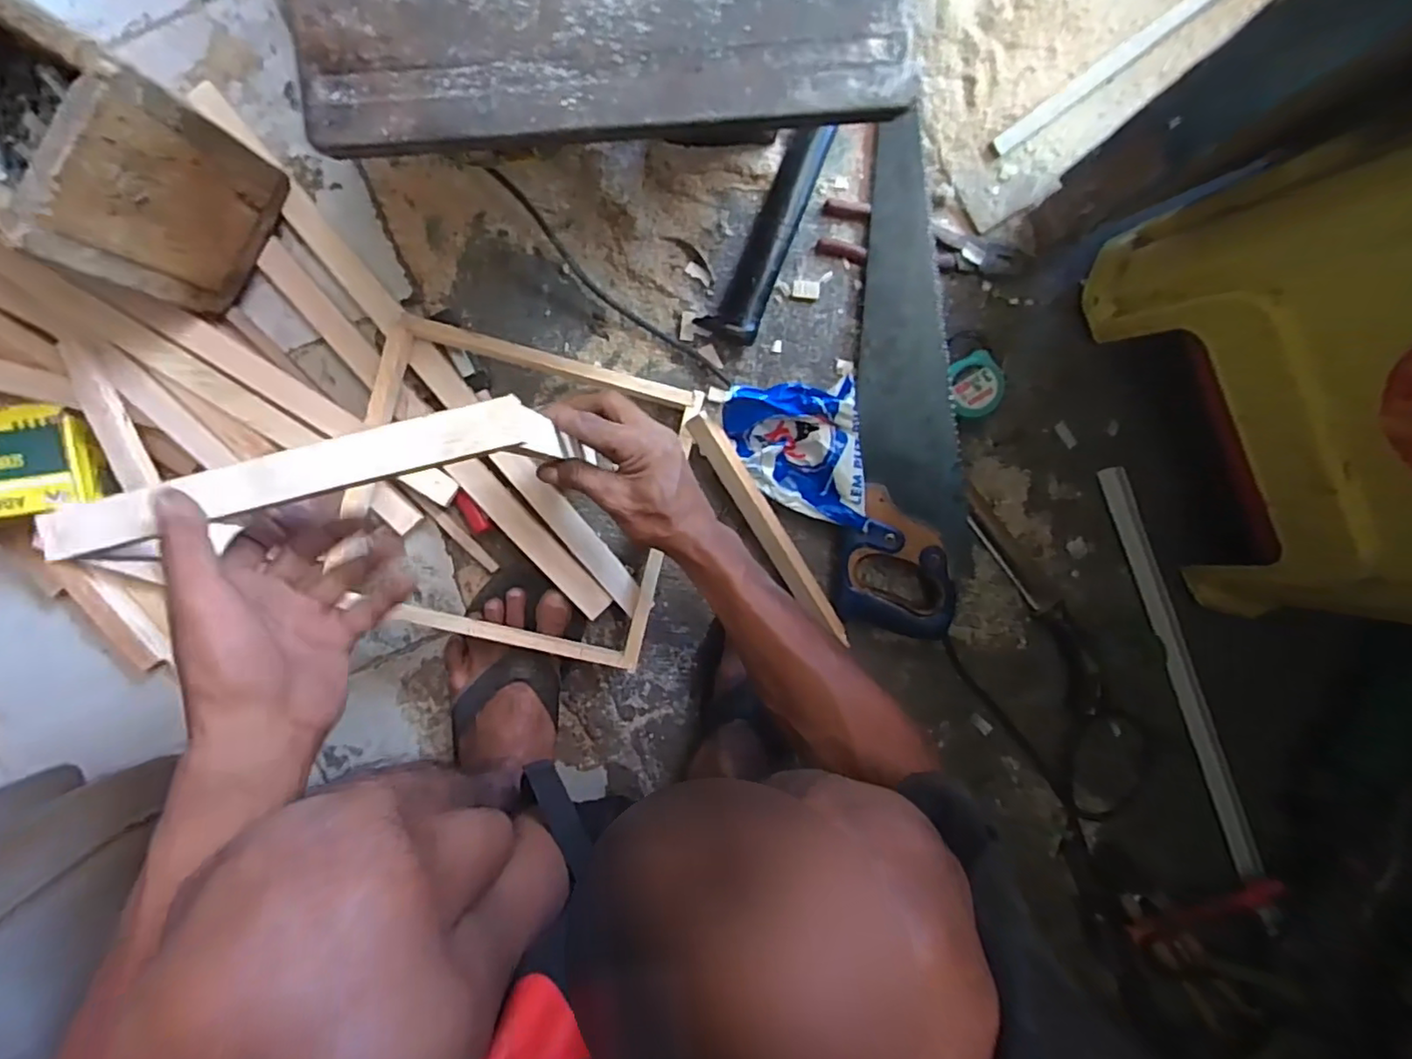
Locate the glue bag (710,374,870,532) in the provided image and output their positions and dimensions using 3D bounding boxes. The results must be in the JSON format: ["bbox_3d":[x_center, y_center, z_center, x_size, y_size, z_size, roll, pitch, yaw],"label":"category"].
[{"bbox_3d":[0.081,-0.066,0.567,0.118,0.061,0.135,-8,98,1],"label":"glue bag"}]

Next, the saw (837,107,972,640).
[{"bbox_3d":[0.192,-0.125,0.567,0.111,0.041,0.453,2,98,-1],"label":"saw"}]

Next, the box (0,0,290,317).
[{"bbox_3d":[-0.475,-0.289,0.469,0.197,0.188,0.132,31,97,-3],"label":"box"}]

